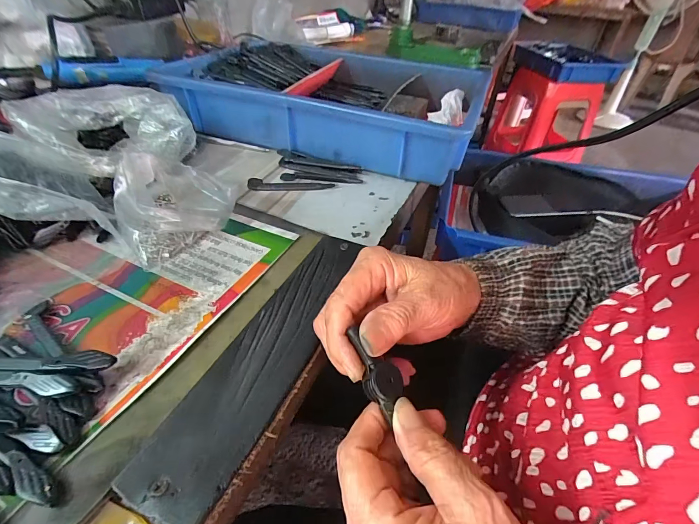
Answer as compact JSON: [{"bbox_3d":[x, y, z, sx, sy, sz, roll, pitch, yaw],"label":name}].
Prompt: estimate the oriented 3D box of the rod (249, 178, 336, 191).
[{"bbox_3d":[-0.068,-0.090,0.405,0.098,0.007,0.018,-1,41,-4],"label":"rod"}]

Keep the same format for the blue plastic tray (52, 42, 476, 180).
[{"bbox_3d":[-0.024,-0.255,0.544,0.448,0.079,0.305,18,43,18],"label":"blue plastic tray"}]

